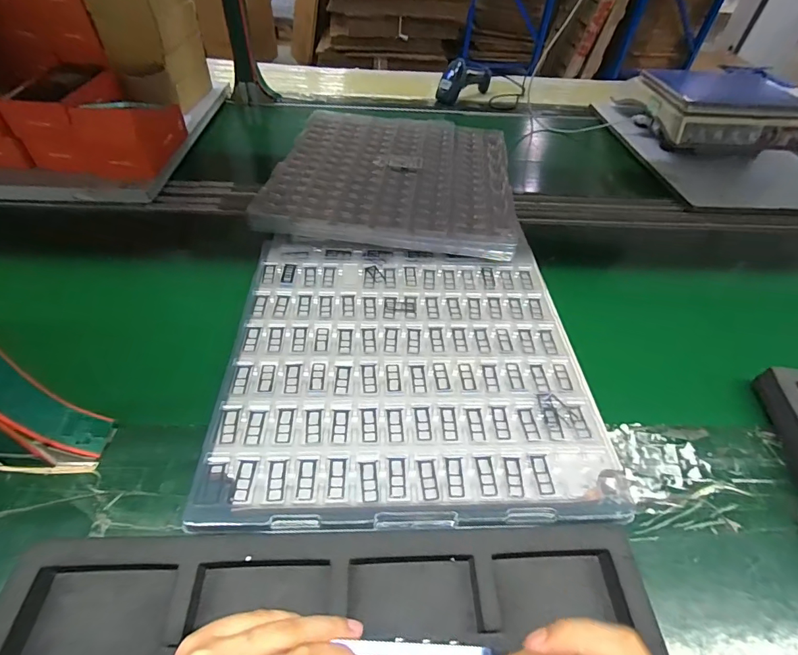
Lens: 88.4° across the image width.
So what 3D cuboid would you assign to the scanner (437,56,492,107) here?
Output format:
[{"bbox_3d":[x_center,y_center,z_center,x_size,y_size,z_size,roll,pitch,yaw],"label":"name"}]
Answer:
[{"bbox_3d":[0.179,-0.678,1.121,0.071,0.088,0.179,31,53,23],"label":"scanner"}]

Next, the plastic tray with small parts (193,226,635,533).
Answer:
[{"bbox_3d":[0.011,0.028,0.478,0.392,0.025,0.377,1,47,-3],"label":"plastic tray with small parts"}]

